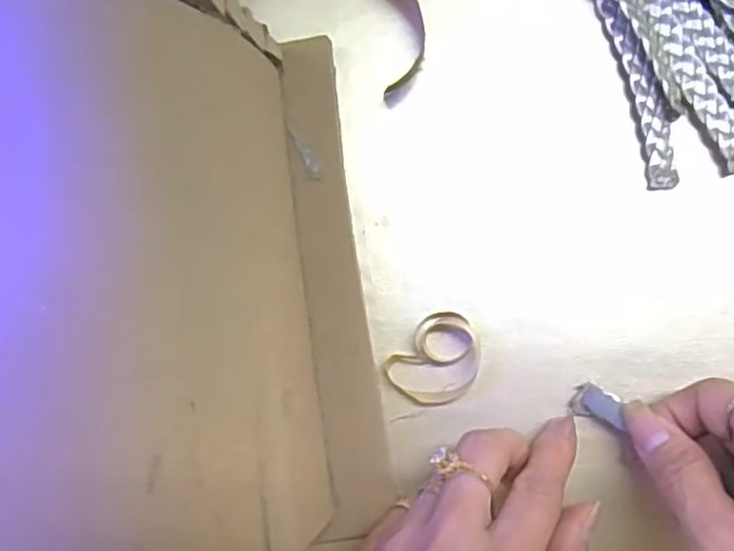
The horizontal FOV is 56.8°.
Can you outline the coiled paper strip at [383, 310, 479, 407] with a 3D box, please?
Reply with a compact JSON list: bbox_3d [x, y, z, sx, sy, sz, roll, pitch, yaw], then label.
[{"bbox_3d":[0.031,0.036,0.282,0.034,0.010,0.039,41,90,5],"label":"coiled paper strip"}]

